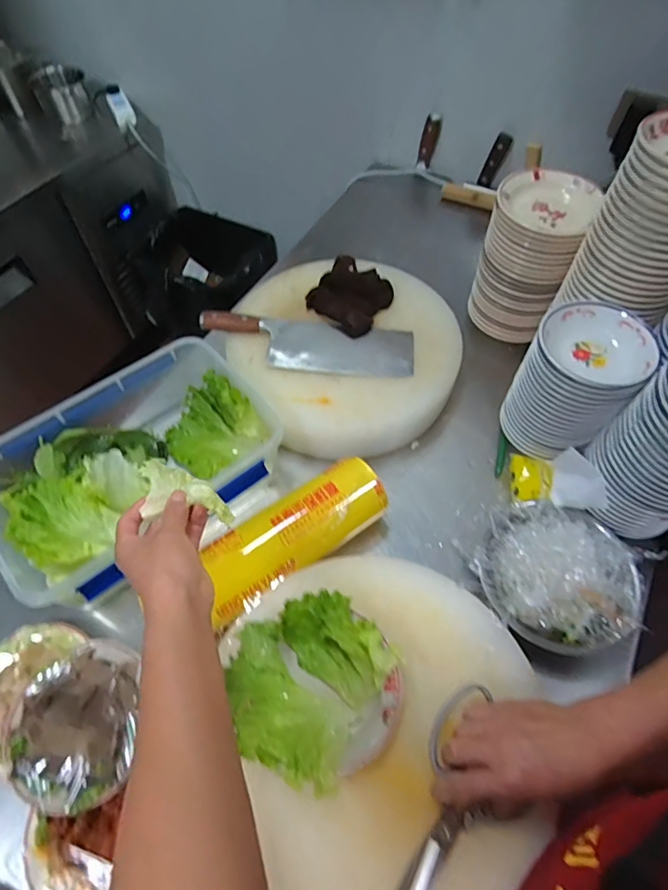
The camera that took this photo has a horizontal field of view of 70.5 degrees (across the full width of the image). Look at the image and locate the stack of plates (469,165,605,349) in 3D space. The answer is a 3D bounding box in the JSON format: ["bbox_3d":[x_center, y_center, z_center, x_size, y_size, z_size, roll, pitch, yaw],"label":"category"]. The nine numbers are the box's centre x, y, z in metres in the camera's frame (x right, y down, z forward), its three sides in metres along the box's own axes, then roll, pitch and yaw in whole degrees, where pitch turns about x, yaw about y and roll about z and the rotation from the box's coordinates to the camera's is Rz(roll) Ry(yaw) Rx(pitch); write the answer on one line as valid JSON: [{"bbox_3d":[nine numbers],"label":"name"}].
[{"bbox_3d":[0.309,-0.297,0.773,0.137,0.220,0.144,23,61,14],"label":"stack of plates"}]

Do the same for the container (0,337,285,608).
[{"bbox_3d":[-0.268,0.035,0.662,0.369,0.119,0.246,-36,64,-20],"label":"container"}]

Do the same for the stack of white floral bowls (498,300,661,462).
[{"bbox_3d":[0.322,-0.080,0.648,0.133,0.176,0.130,31,63,19],"label":"stack of white floral bowls"}]

